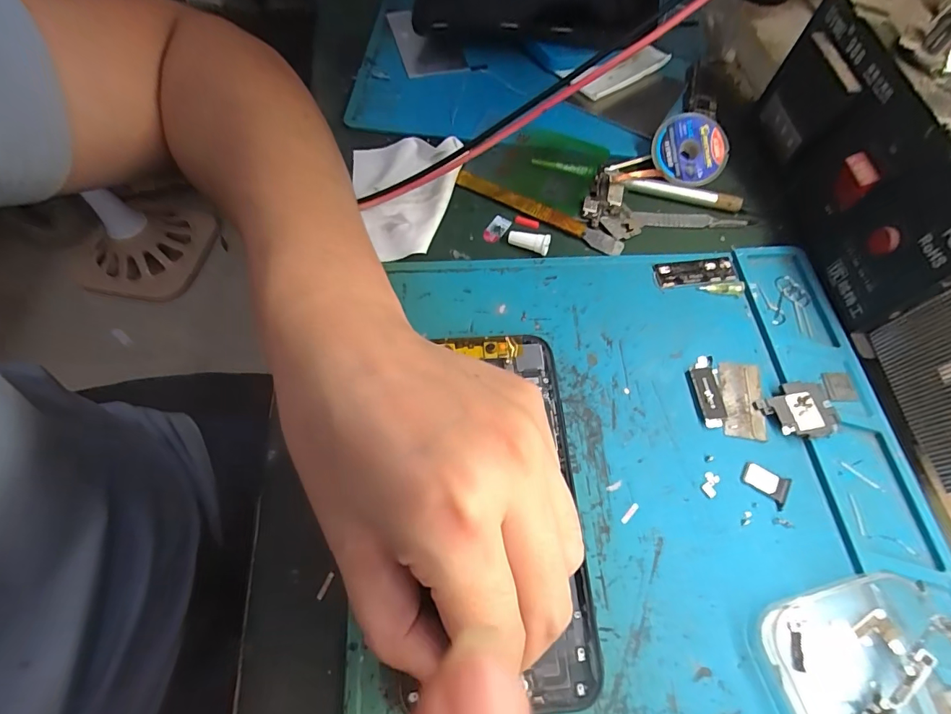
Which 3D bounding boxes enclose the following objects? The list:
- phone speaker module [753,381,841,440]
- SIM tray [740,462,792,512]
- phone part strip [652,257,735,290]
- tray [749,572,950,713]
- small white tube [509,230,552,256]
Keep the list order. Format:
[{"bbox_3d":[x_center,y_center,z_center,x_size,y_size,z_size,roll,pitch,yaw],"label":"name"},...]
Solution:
[{"bbox_3d":[0.152,0.025,0.209,0.034,0.006,0.026,-3,64,-2],"label":"phone speaker module"},{"bbox_3d":[0.129,0.056,0.197,0.020,0.004,0.014,29,67,13],"label":"SIM tray"},{"bbox_3d":[0.121,-0.047,0.245,0.043,0.004,0.017,-6,64,-3],"label":"phone part strip"},{"bbox_3d":[0.148,0.118,0.159,0.076,0.017,0.066,-13,64,-6],"label":"tray"},{"bbox_3d":[0.030,-0.065,0.248,0.023,0.008,0.009,21,66,10],"label":"small white tube"}]

